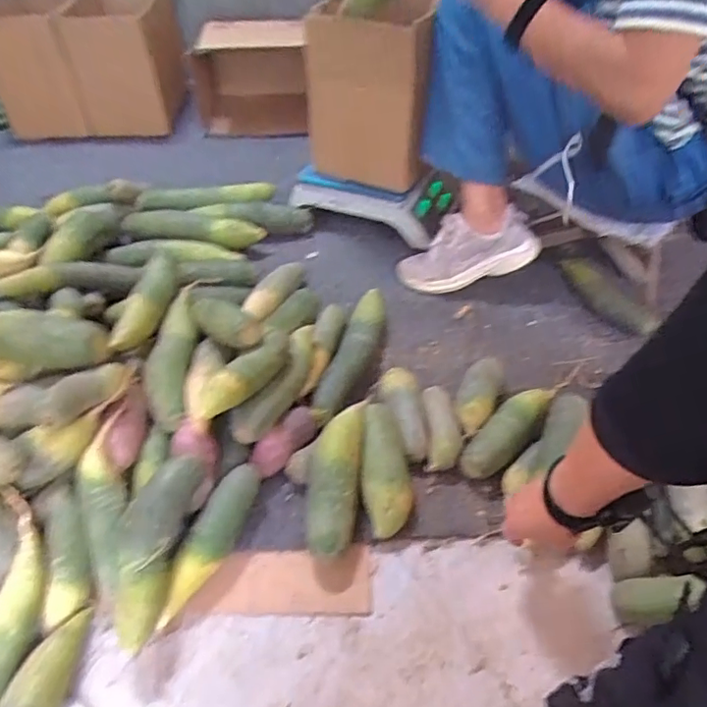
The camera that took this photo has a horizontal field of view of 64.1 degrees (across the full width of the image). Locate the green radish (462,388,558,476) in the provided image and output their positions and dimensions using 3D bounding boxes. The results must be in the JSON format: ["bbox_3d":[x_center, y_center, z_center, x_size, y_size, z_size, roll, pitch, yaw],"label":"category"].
[{"bbox_3d":[0.228,0.105,0.803,0.058,0.052,0.205,34,55,30],"label":"green radish"}]

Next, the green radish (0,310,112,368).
[{"bbox_3d":[-0.418,-0.019,0.738,0.190,0.061,0.064,-1,45,0],"label":"green radish"}]

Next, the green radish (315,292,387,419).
[{"bbox_3d":[0.007,-0.008,0.903,0.061,0.050,0.290,12,47,12],"label":"green radish"}]

